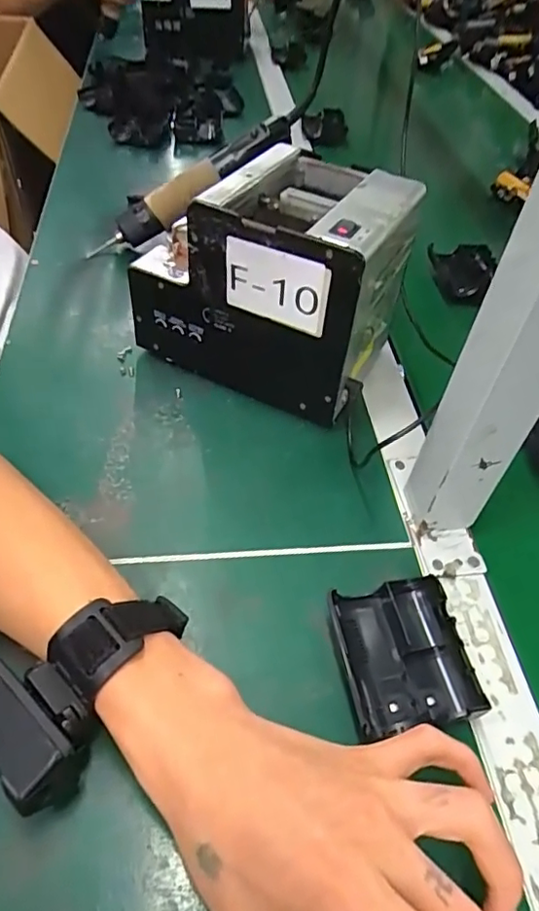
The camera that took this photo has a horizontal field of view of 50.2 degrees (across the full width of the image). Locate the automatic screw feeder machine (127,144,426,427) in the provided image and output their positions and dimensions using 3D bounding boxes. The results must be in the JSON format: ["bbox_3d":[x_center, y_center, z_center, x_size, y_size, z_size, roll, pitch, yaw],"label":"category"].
[{"bbox_3d":[0.001,-0.143,0.455,0.184,0.147,0.135,22,52,15],"label":"automatic screw feeder machine"}]

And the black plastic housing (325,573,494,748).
[{"bbox_3d":[0.073,0.112,0.321,0.064,0.027,0.076,-7,50,-9],"label":"black plastic housing"}]

